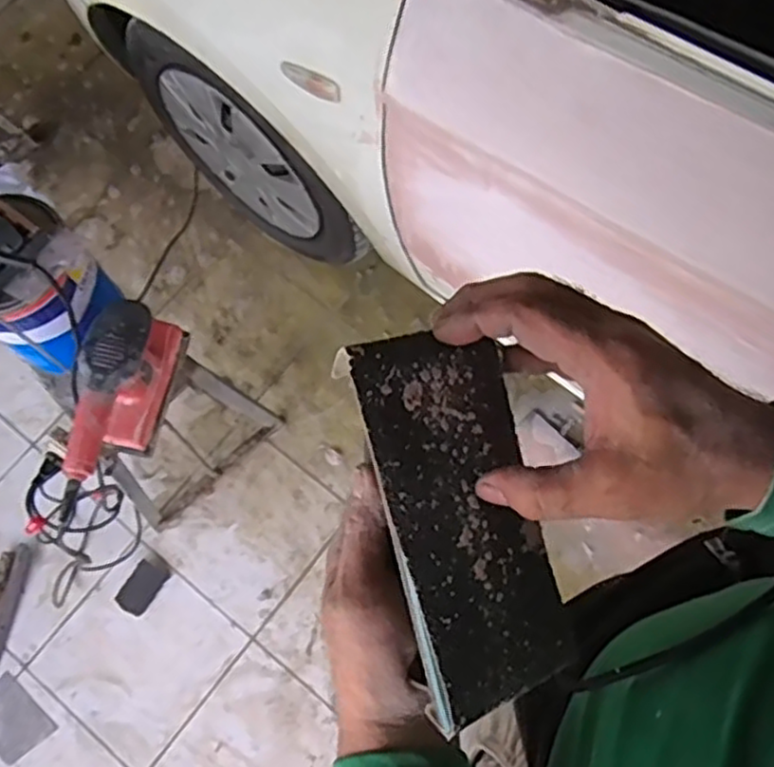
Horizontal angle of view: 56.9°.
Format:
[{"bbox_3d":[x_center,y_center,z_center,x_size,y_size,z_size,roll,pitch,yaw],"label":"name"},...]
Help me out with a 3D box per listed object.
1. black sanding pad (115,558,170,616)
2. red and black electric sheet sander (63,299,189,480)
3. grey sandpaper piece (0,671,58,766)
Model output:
[{"bbox_3d":[-0.481,0.398,1.400,0.067,0.013,0.098,32,75,10],"label":"black sanding pad"},{"bbox_3d":[-0.357,0.015,0.956,0.096,0.156,0.244,4,72,4],"label":"red and black electric sheet sander"},{"bbox_3d":[-0.698,0.626,1.330,0.144,0.009,0.102,40,77,12],"label":"grey sandpaper piece"}]

